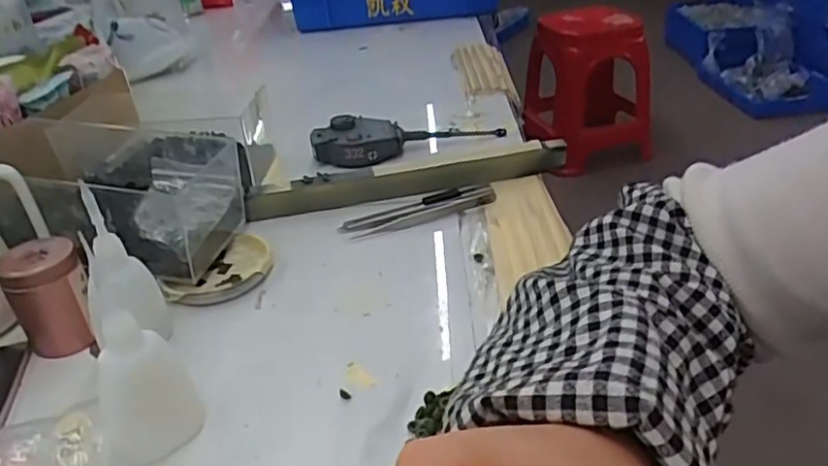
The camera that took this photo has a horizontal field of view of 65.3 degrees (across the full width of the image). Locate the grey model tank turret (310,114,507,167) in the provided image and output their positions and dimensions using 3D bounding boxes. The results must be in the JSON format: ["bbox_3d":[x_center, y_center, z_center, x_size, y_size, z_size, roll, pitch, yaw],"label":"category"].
[{"bbox_3d":[-0.005,-0.096,0.625,0.184,0.033,0.044,-8,32,-7],"label":"grey model tank turret"}]

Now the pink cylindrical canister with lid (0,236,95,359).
[{"bbox_3d":[-0.229,0.040,0.408,0.044,0.062,0.041,-22,36,-27],"label":"pink cylindrical canister with lid"}]

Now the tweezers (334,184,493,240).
[{"bbox_3d":[0.006,-0.019,0.527,0.131,0.009,0.032,-14,33,-16],"label":"tweezers"}]

